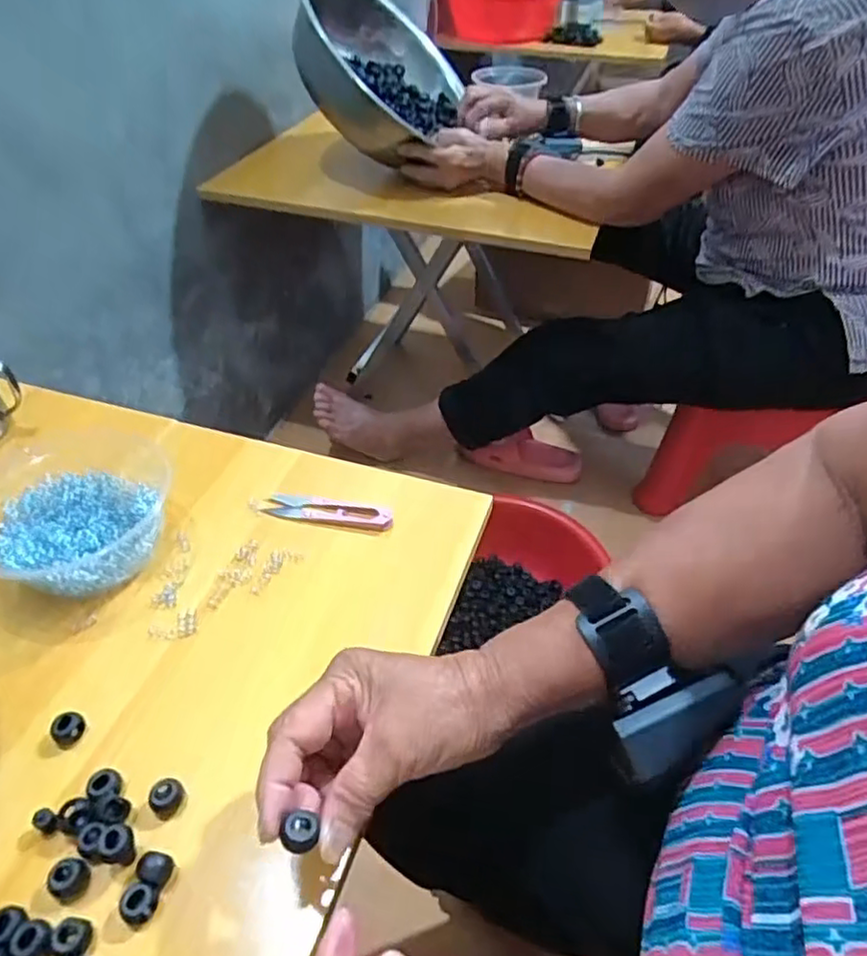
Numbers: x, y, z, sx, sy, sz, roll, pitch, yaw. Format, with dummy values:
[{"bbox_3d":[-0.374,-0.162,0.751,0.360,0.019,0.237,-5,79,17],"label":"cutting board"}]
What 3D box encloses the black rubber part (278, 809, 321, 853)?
[{"bbox_3d":[-0.061,0.159,0.298,0.016,0.012,0.013,-31,49,-27],"label":"black rubber part"}]

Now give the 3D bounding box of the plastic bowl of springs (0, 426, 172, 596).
[{"bbox_3d":[-0.259,0.021,0.481,0.128,0.043,0.138,-2,42,2],"label":"plastic bowl of springs"}]

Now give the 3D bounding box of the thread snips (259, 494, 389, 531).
[{"bbox_3d":[-0.080,0.026,0.511,0.098,0.009,0.023,5,43,10],"label":"thread snips"}]

